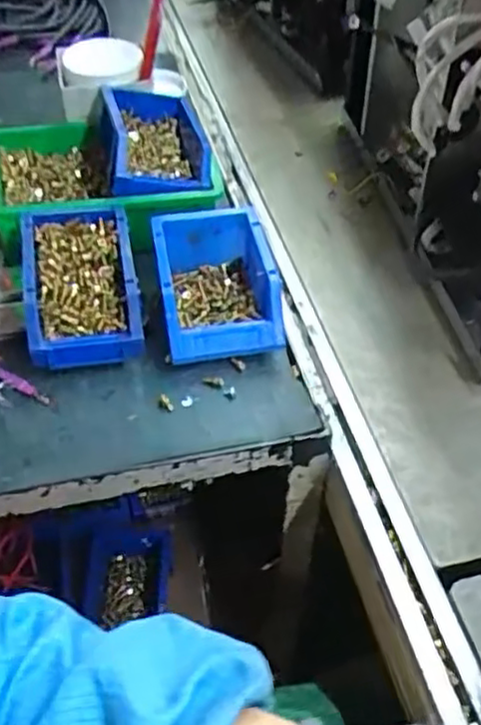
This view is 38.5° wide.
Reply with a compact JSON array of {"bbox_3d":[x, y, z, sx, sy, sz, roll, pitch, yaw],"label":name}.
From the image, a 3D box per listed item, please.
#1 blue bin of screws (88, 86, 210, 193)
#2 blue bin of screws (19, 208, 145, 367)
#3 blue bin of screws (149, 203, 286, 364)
[{"bbox_3d":[-0.101,-0.252,0.774,0.123,0.071,0.162,-9,48,-9],"label":"blue bin of screws"},{"bbox_3d":[-0.154,-0.072,0.673,0.104,0.076,0.163,-9,48,-9],"label":"blue bin of screws"},{"bbox_3d":[-0.023,-0.074,0.685,0.113,0.078,0.158,-7,48,-7],"label":"blue bin of screws"}]

